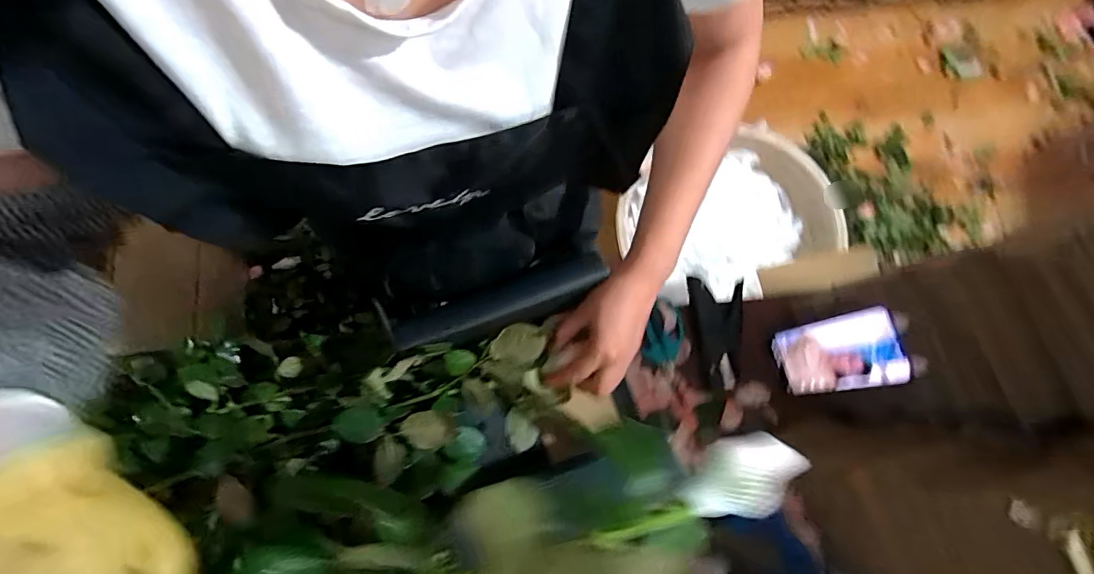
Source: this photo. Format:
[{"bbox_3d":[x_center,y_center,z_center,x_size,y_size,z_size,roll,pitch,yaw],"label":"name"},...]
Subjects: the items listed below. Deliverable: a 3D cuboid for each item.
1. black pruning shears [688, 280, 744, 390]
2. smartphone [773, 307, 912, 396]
[{"bbox_3d":[0.220,0.059,0.625,0.067,0.015,0.139,7,77,1],"label":"black pruning shears"},{"bbox_3d":[0.333,0.080,0.551,0.008,0.155,0.082,-6,75,-26],"label":"smartphone"}]

